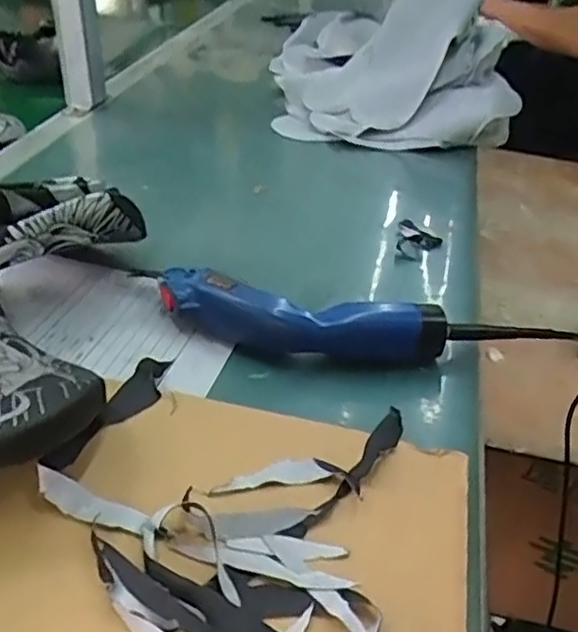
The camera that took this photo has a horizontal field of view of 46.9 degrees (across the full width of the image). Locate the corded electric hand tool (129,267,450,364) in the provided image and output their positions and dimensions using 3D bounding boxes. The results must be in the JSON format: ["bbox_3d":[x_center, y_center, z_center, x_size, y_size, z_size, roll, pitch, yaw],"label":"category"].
[{"bbox_3d":[-0.005,0.000,0.511,0.244,0.046,0.053,11,36,9],"label":"corded electric hand tool"}]

